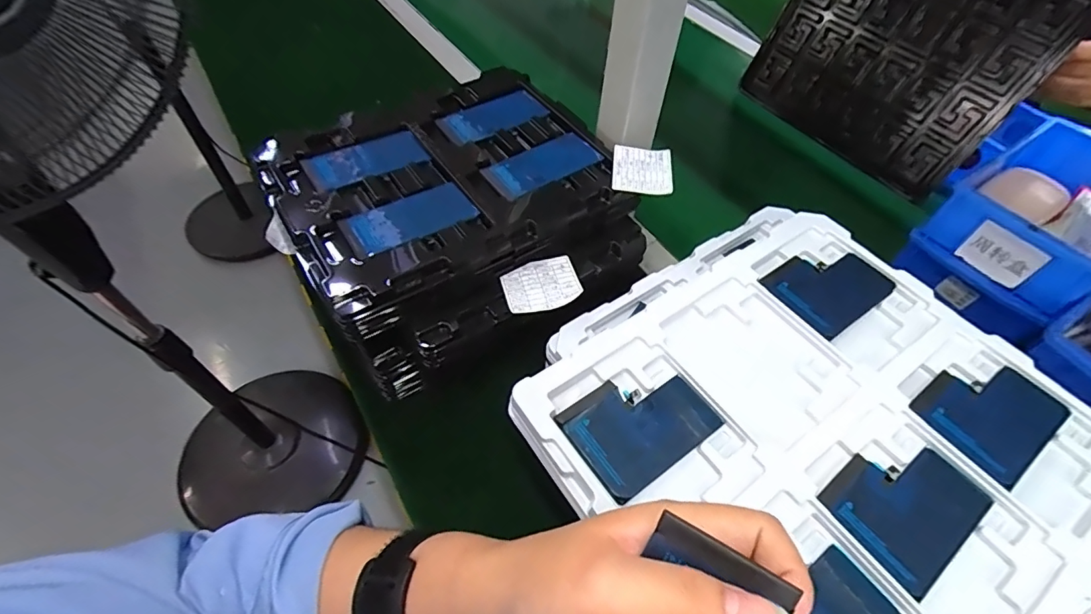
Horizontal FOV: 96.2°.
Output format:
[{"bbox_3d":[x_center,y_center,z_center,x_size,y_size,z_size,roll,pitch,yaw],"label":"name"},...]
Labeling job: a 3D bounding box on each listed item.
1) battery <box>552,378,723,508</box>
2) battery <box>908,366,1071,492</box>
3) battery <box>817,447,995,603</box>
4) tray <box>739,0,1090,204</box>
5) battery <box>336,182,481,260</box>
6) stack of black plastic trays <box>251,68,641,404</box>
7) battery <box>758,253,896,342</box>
[{"bbox_3d":[0.063,0.076,0.323,0.091,0.006,0.067,-30,61,-22],"label":"battery"},{"bbox_3d":[0.302,0.070,0.333,0.092,0.005,0.069,-30,61,-22],"label":"battery"},{"bbox_3d":[0.219,0.118,0.297,0.088,0.005,0.068,-31,61,-22],"label":"battery"},{"bbox_3d":[0.416,-0.315,0.594,0.017,0.251,0.298,-17,55,-36],"label":"tray"},{"bbox_3d":[-0.108,-0.070,0.388,0.098,0.008,0.052,-31,61,-22],"label":"battery"},{"bbox_3d":[-0.073,-0.084,0.445,0.279,0.081,0.269,-28,60,-21],"label":"stack of black plastic trays"},{"bbox_3d":[0.227,-0.019,0.393,0.089,0.004,0.068,-31,61,-22],"label":"battery"}]

